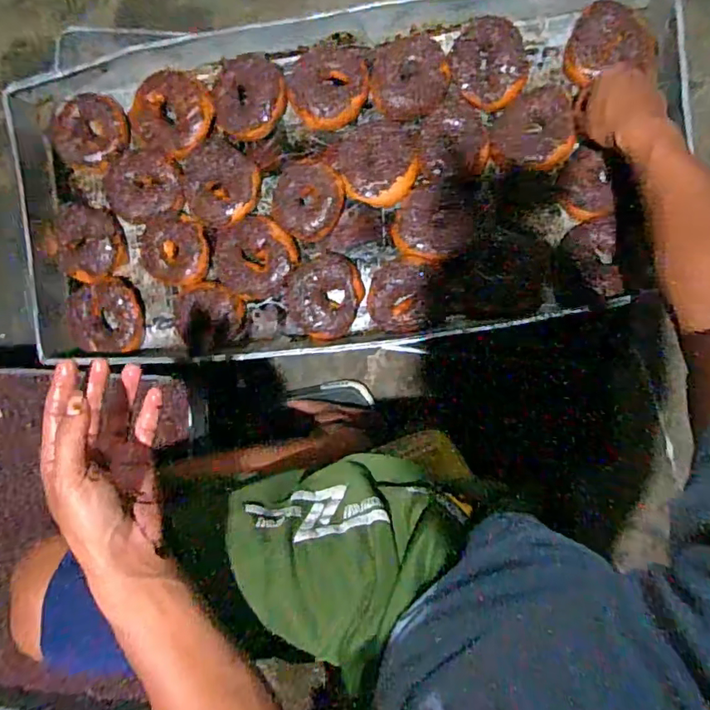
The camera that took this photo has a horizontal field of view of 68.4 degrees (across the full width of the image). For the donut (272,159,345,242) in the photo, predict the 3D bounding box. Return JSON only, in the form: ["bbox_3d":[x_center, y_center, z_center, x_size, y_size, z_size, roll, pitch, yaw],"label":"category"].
[{"bbox_3d":[-0.062,-0.196,0.662,0.091,0.023,0.093,0,93,6],"label":"donut"}]

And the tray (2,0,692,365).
[{"bbox_3d":[-0.036,-0.215,0.662,0.798,0.056,0.402,-4,96,7],"label":"tray"}]

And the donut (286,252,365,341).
[{"bbox_3d":[-0.039,-0.075,0.666,0.092,0.035,0.105,20,95,5],"label":"donut"}]

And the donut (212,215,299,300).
[{"bbox_3d":[-0.128,-0.123,0.664,0.109,0.026,0.099,-20,91,7],"label":"donut"}]

